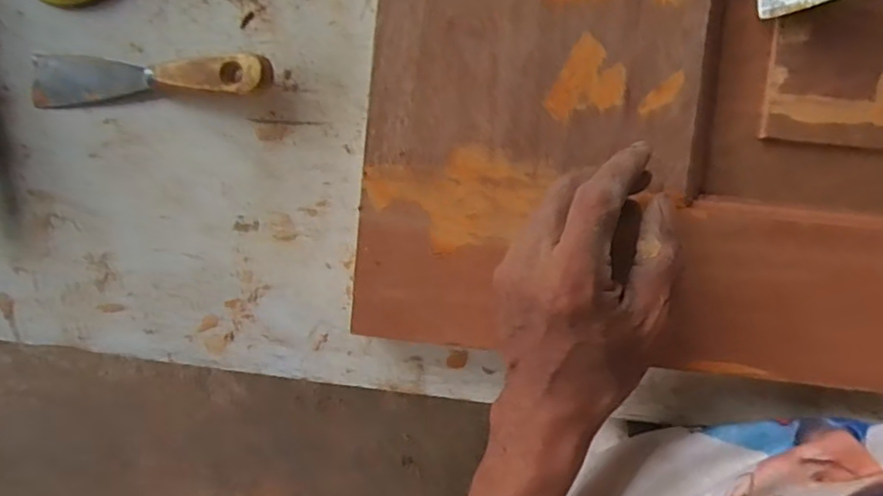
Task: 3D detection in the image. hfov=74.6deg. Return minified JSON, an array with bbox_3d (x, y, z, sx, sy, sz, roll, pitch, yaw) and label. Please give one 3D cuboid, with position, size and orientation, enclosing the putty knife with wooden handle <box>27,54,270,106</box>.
[{"bbox_3d":[-0.192,-0.110,0.373,0.168,0.028,0.034,2,94,2],"label":"putty knife with wooden handle"}]

